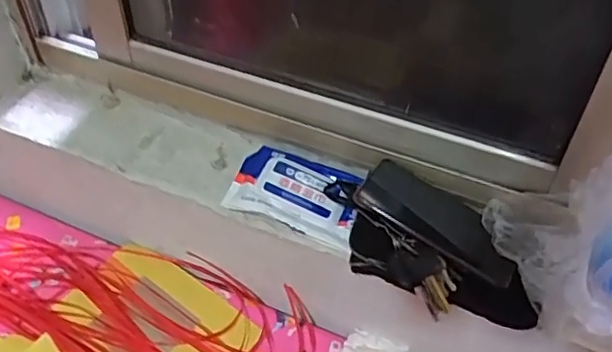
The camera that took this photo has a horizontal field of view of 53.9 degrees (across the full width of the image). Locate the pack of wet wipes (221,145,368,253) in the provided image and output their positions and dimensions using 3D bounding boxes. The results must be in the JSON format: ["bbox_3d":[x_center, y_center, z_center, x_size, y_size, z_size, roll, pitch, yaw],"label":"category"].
[{"bbox_3d":[-0.008,0.013,0.679,0.148,0.027,0.103,18,48,16],"label":"pack of wet wipes"}]

